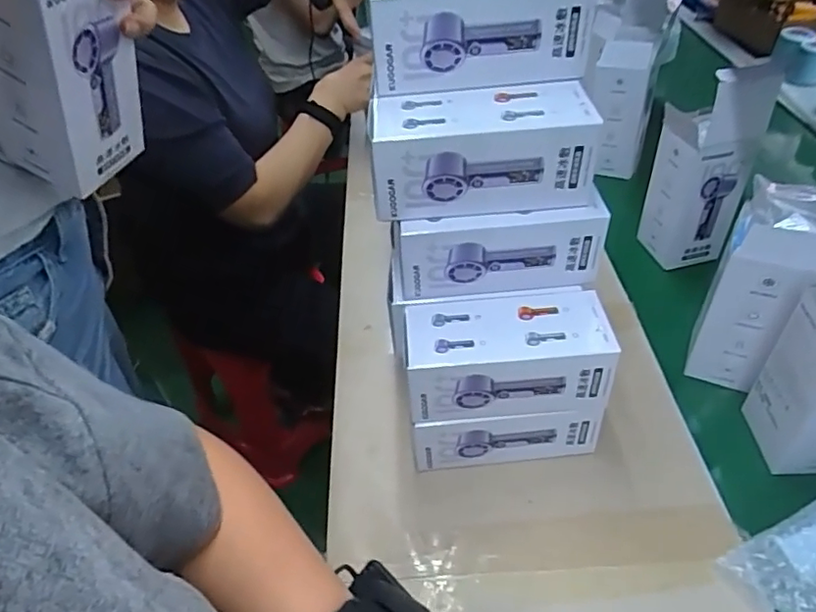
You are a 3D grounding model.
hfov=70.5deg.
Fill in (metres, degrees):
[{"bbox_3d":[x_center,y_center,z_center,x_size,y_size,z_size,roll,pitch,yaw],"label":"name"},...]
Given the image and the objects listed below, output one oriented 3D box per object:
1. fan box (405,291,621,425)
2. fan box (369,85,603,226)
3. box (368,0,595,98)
[{"bbox_3d":[0.080,0.041,0.476,0.159,0.078,0.067,-4,42,2],"label":"fan box"},{"bbox_3d":[0.055,-0.118,0.445,0.158,0.074,0.066,-5,42,0],"label":"fan box"},{"bbox_3d":[0.054,-0.217,0.448,0.164,0.071,0.089,1,42,7],"label":"box"}]

